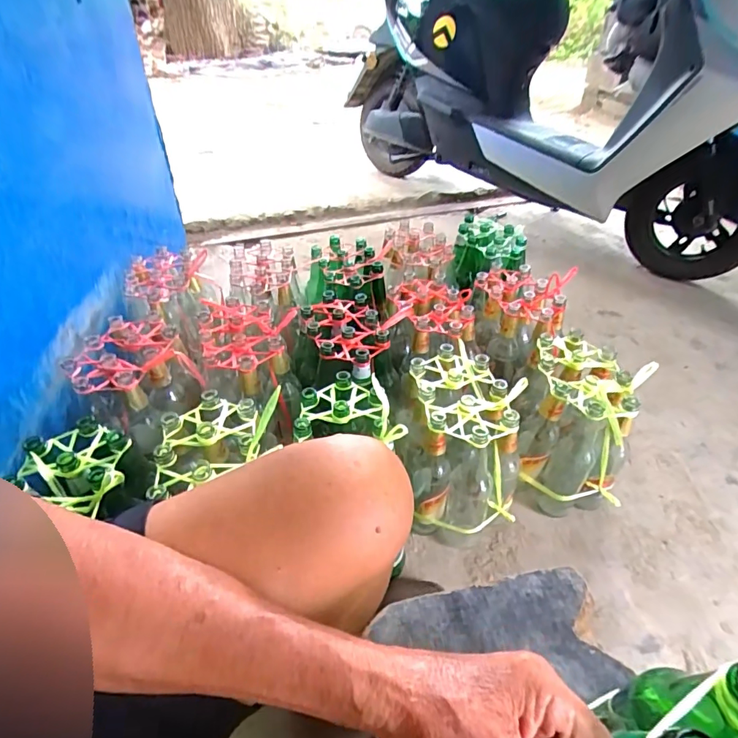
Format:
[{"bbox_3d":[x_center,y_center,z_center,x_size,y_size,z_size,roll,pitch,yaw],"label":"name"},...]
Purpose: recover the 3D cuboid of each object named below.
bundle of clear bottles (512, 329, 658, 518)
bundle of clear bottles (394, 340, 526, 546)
[{"bbox_3d":[0.394,0.107,0.904,0.191,0.269,0.244,12,42,8],"label":"bundle of clear bottles"},{"bbox_3d":[0.161,0.138,0.841,0.182,0.255,0.249,2,41,-4],"label":"bundle of clear bottles"}]

